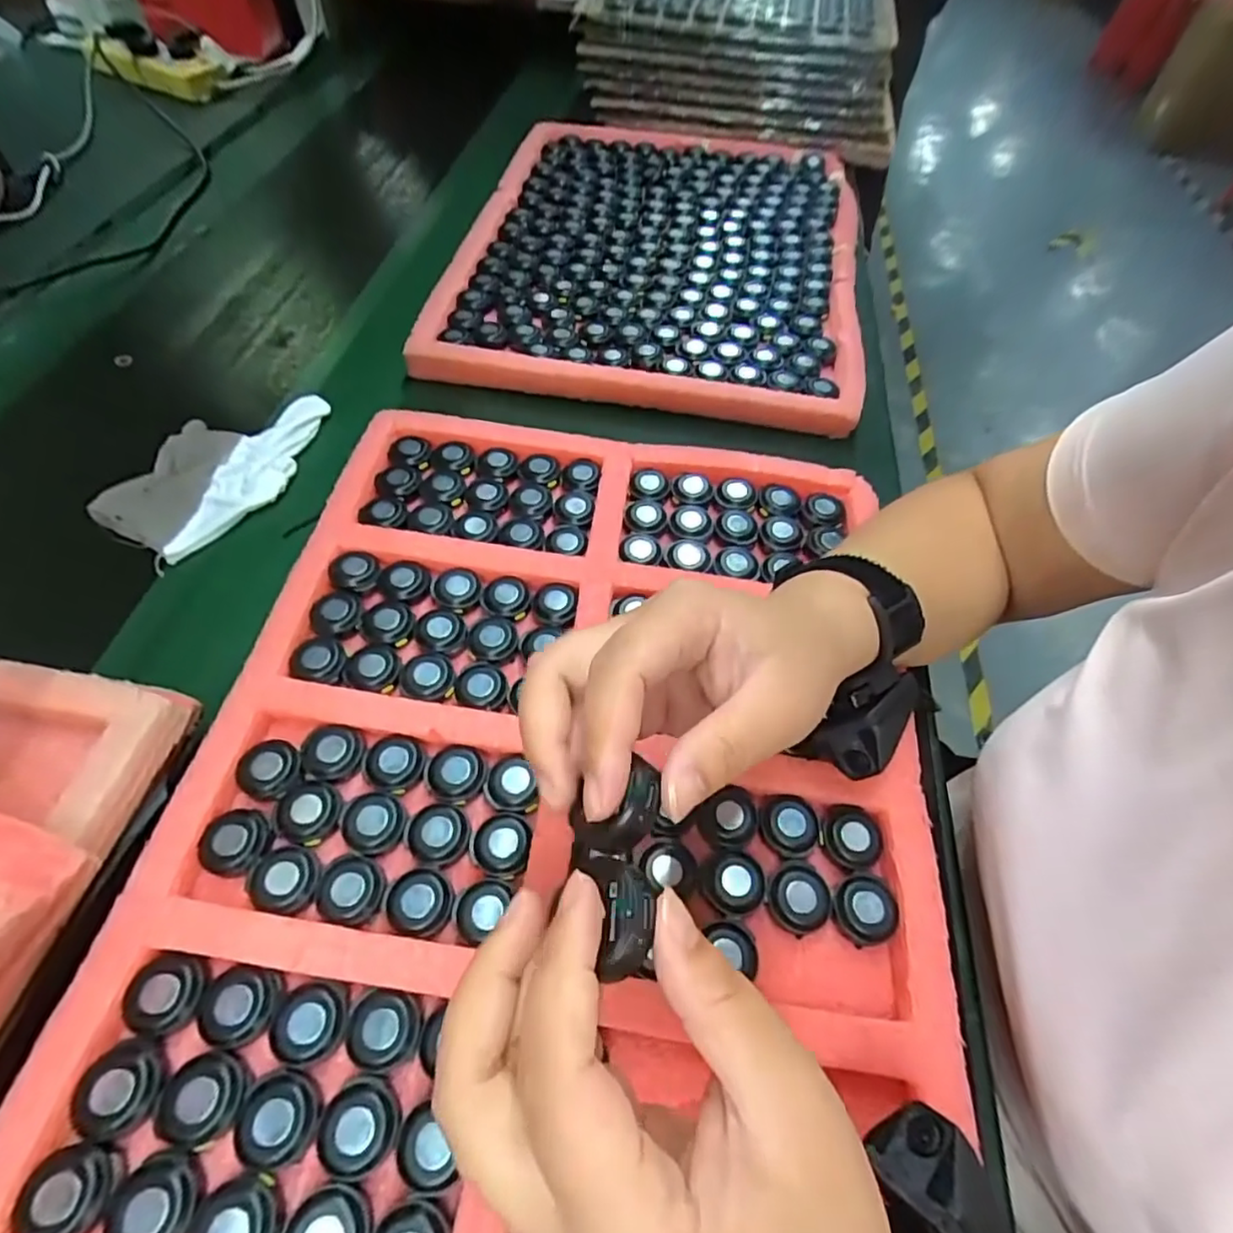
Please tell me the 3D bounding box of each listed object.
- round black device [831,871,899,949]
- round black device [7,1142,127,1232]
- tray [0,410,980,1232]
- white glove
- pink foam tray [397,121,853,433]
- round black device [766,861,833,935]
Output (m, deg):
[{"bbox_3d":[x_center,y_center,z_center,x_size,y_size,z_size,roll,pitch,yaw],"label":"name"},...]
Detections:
[{"bbox_3d":[0.116,0.136,0.289,0.027,0.013,0.030,40,63,21],"label":"round black device"},{"bbox_3d":[-0.196,0.207,0.220,0.027,0.012,0.028,2,56,-2],"label":"round black device"},{"bbox_3d":[-0.024,0.068,0.325,0.353,0.044,0.454,7,56,2],"label":"tray"},{"bbox_3d":[-0.291,-0.110,0.463,0.096,0.029,0.162,14,56,12],"label":"white glove"},{"bbox_3d":[0.050,-0.396,0.646,0.391,0.036,0.527,9,56,3],"label":"pink foam tray"},{"bbox_3d":[0.085,0.132,0.290,0.030,0.009,0.029,2,56,-2],"label":"round black device"}]

